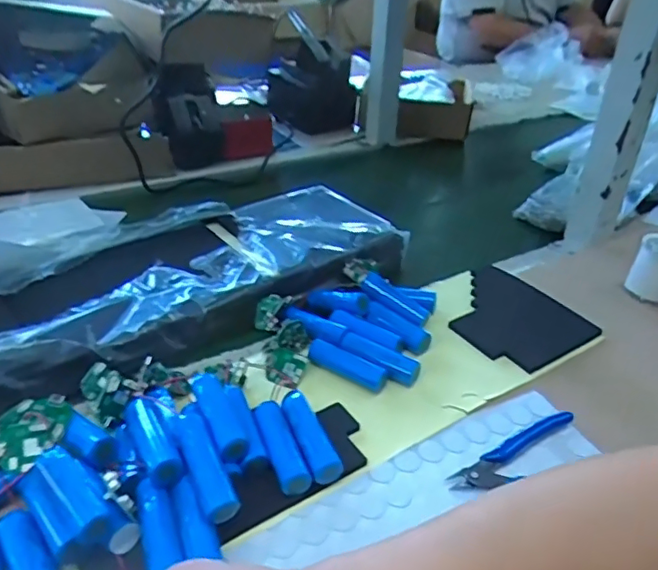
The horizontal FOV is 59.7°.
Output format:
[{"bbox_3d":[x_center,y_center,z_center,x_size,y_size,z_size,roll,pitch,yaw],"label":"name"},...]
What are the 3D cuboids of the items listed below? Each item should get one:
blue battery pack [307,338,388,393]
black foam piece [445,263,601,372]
[{"bbox_3d":[0.014,0.070,0.499,0.077,0.019,0.018,23,38,26],"label":"blue battery pack"},{"bbox_3d":[0.181,0.028,0.581,0.124,0.008,0.141,-18,39,-29],"label":"black foam piece"}]

